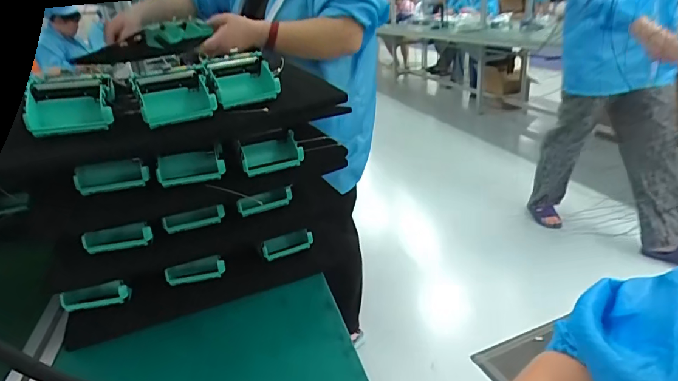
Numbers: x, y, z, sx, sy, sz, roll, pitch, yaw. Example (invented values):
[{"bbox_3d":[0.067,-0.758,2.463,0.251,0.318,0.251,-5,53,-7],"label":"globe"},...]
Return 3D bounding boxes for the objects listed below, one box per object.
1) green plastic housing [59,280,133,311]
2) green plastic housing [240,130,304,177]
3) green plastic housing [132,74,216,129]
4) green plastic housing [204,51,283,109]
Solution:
[{"bbox_3d":[-0.274,0.118,0.474,0.071,0.024,0.015,-7,25,-7],"label":"green plastic housing"},{"bbox_3d":[-0.078,-0.042,0.476,0.065,0.031,0.041,-11,25,-15],"label":"green plastic housing"},{"bbox_3d":[-0.159,-0.084,0.413,0.071,0.042,0.048,-14,26,-21],"label":"green plastic housing"},{"bbox_3d":[-0.104,-0.119,0.454,0.065,0.049,0.069,-12,26,-16],"label":"green plastic housing"}]

